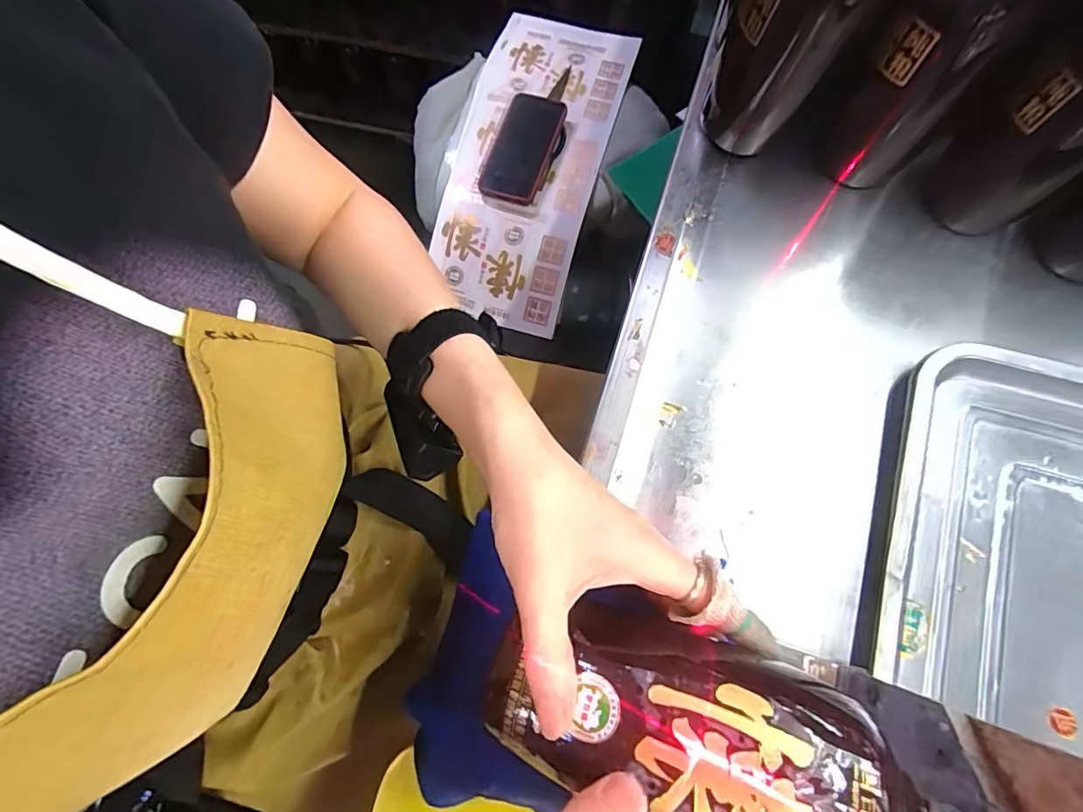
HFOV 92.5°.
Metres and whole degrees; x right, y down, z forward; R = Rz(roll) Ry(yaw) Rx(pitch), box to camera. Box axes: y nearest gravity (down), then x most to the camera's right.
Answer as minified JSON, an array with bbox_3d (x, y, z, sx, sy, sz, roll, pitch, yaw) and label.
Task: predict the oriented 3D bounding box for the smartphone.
[{"bbox_3d":[-0.029,-0.369,0.730,0.087,0.015,0.178,17,73,7],"label":"smartphone"}]

